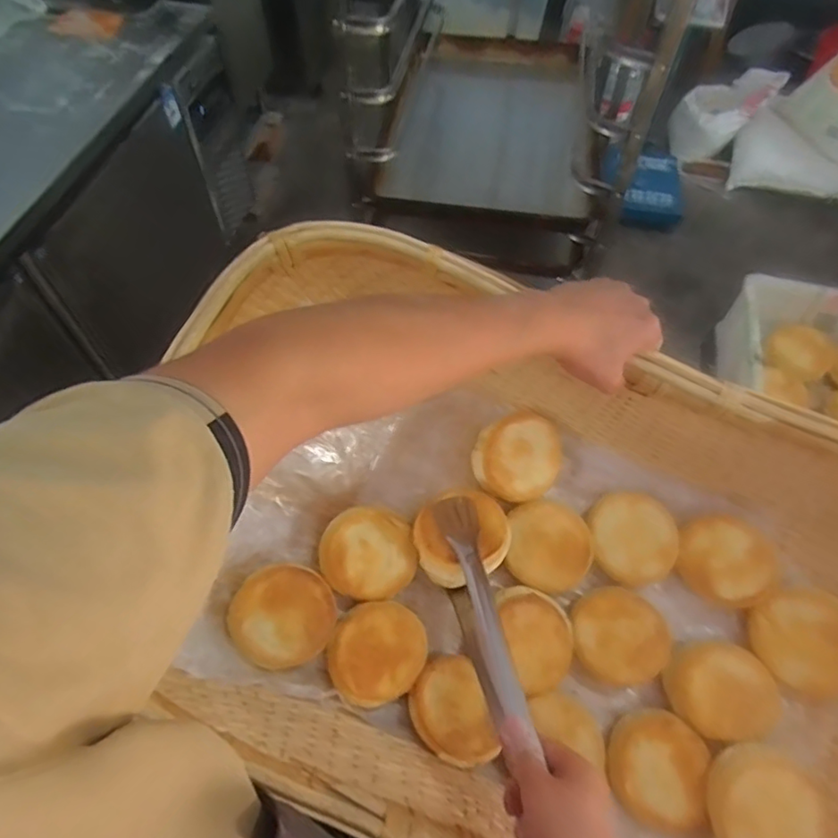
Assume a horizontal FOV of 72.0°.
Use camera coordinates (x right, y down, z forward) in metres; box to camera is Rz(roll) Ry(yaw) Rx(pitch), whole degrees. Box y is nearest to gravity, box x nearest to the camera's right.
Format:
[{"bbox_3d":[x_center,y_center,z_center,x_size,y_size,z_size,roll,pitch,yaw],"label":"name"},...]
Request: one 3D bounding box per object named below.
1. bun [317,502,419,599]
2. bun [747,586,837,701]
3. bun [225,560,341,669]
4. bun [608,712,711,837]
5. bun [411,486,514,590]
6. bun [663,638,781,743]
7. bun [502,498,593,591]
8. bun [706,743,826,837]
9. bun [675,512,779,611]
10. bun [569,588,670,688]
[{"bbox_3d":[-0.055,0.145,0.621,0.099,0.036,0.096,-9,82,-14],"label":"bun"},{"bbox_3d":[0.395,0.223,0.583,0.042,0.098,0.101,0,57,-48],"label":"bun"},{"bbox_3d":[-0.133,0.196,0.572,0.097,0.034,0.097,6,73,-22],"label":"bun"},{"bbox_3d":[0.240,0.351,0.576,0.088,0.053,0.097,16,57,8],"label":"bun"},{"bbox_3d":[0.048,0.121,0.611,0.103,0.046,0.089,-31,63,-20],"label":"bun"},{"bbox_3d":[0.313,0.277,0.594,0.098,0.036,0.094,1,57,-2],"label":"bun"},{"bbox_3d":[0.143,0.141,0.642,0.097,0.032,0.094,27,98,9],"label":"bun"},{"bbox_3d":[0.320,0.361,0.534,0.099,0.043,0.098,-36,78,5],"label":"bun"},{"bbox_3d":[0.335,0.156,0.628,0.090,0.032,0.100,-39,63,13],"label":"bun"},{"bbox_3d":[0.213,0.233,0.613,0.093,0.032,0.100,-49,64,5],"label":"bun"}]

